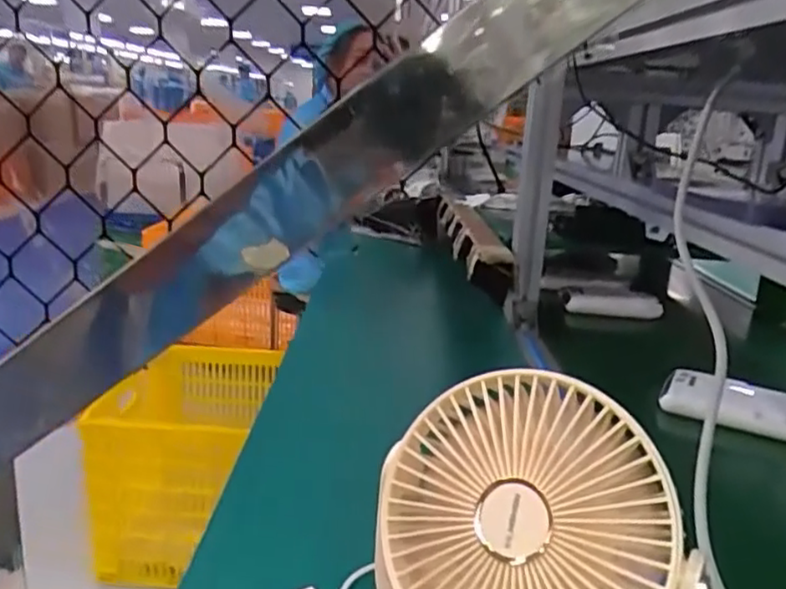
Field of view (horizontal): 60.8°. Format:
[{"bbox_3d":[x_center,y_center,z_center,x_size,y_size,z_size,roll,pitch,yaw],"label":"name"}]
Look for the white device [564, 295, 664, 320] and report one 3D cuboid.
[{"bbox_3d":[0.371,0.024,1.131,0.160,0.041,0.025,2,16,0],"label":"white device"}]

